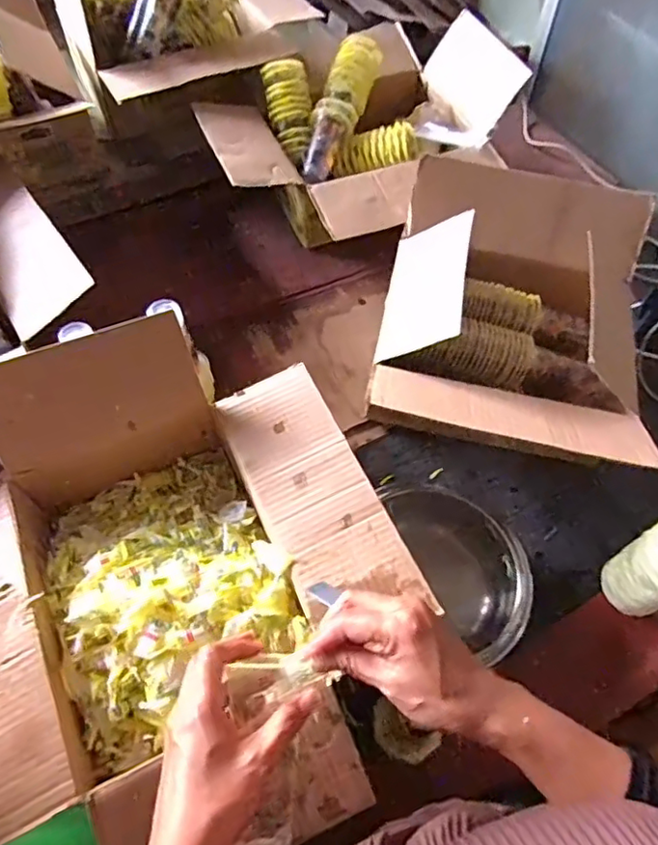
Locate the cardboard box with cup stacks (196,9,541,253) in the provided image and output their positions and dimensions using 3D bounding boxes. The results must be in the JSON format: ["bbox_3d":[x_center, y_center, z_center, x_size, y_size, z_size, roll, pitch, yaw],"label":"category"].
[{"bbox_3d":[0.067,-0.490,1.035,0.509,0.189,0.377,-32,65,-20],"label":"cardboard box with cup stacks"}]

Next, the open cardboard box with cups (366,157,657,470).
[{"bbox_3d":[0.243,-0.123,0.823,0.326,0.196,0.415,12,59,4],"label":"open cardboard box with cups"}]

